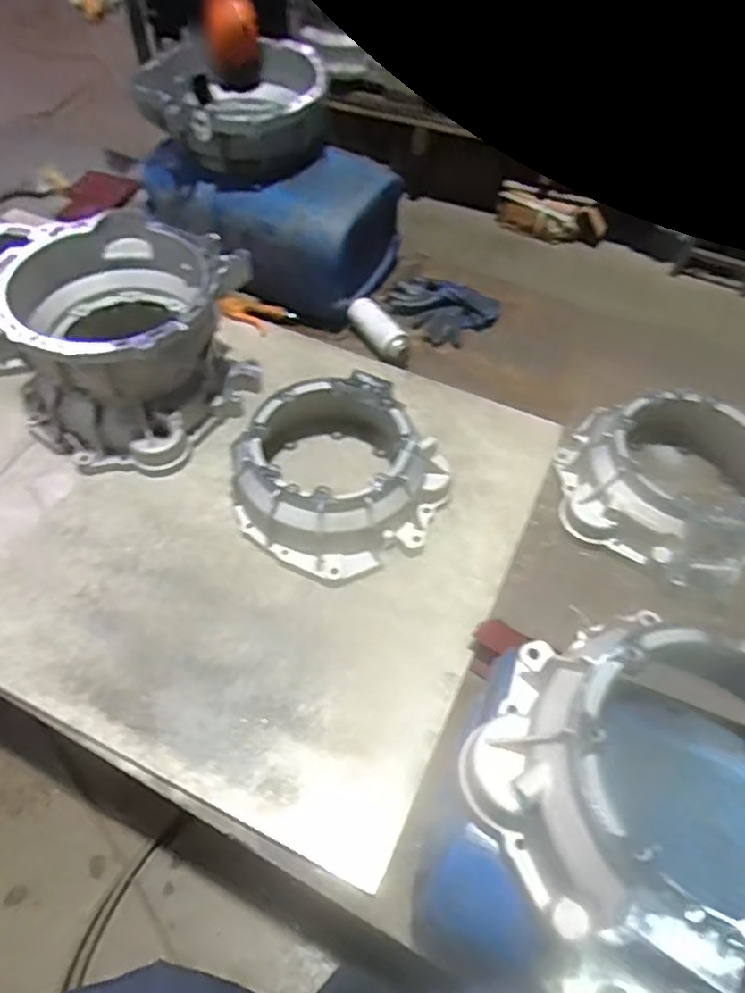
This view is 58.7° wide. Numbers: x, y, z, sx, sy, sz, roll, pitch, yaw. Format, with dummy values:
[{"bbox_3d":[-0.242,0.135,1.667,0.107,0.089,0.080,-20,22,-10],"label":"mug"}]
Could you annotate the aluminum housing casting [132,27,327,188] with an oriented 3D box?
[{"bbox_3d":[-0.235,-0.683,1.161,0.291,0.140,0.297,-4,55,-5],"label":"aluminum housing casting"}]

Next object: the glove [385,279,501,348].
[{"bbox_3d":[0.126,-0.386,1.341,0.142,0.050,0.205,-34,62,-23],"label":"glove"}]

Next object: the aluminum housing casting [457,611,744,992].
[{"bbox_3d":[0.242,0.240,0.533,0.280,0.115,0.310,-17,57,-14],"label":"aluminum housing casting"}]

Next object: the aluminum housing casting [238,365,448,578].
[{"bbox_3d":[-0.051,-0.033,1.007,0.282,0.140,0.282,1,54,-1],"label":"aluminum housing casting"}]

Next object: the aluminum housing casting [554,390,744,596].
[{"bbox_3d":[0.455,-0.023,1.024,0.324,0.131,0.284,33,60,20],"label":"aluminum housing casting"}]

